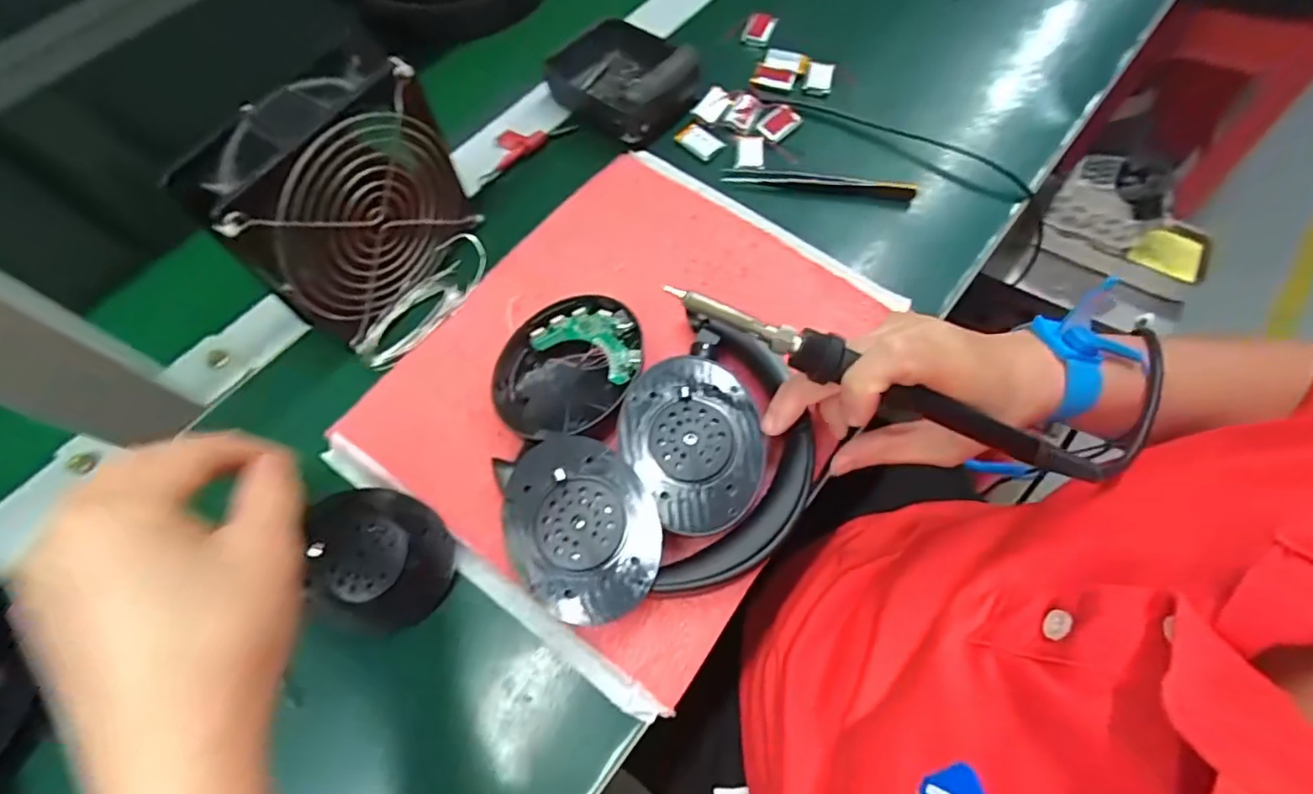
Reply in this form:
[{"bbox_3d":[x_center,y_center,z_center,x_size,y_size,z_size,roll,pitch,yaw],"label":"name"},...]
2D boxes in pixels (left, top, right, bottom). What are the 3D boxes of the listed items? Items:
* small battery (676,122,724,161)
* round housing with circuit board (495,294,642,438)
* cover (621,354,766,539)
[{"bbox_3d":[0.031,-0.186,0.424,0.035,0.005,0.019,37,71,17],"label":"small battery"},{"bbox_3d":[-0.048,-0.017,0.329,0.077,0.029,0.076,-1,65,2],"label":"round housing with circuit board"},{"bbox_3d":[0.019,0.020,0.295,0.071,0.009,0.083,-31,68,-12],"label":"cover"}]

